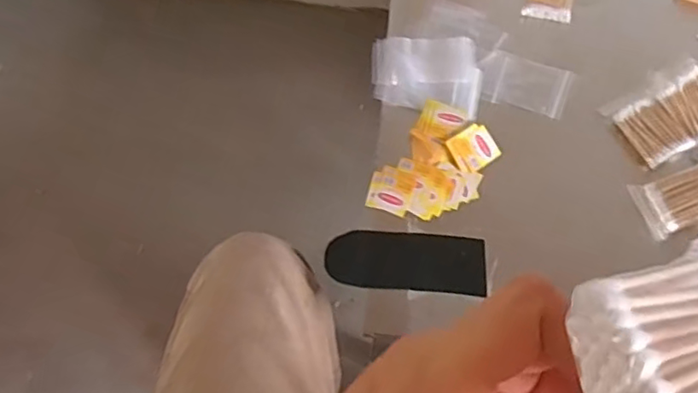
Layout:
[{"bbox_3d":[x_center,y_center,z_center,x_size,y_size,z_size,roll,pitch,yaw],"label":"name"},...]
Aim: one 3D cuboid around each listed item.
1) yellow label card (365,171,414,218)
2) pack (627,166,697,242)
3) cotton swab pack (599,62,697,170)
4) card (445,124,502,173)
[{"bbox_3d":[0.046,-0.003,0.669,0.046,0.004,0.042,17,76,5],"label":"yellow label card"},{"bbox_3d":[0.367,0.000,0.647,0.101,0.026,0.062,-27,67,13],"label":"pack"},{"bbox_3d":[0.367,-0.094,0.677,0.113,0.016,0.085,-32,78,3],"label":"cotton swab pack"},{"bbox_3d":[0.142,-0.054,0.680,0.052,0.004,0.047,-33,91,-7],"label":"card"}]

